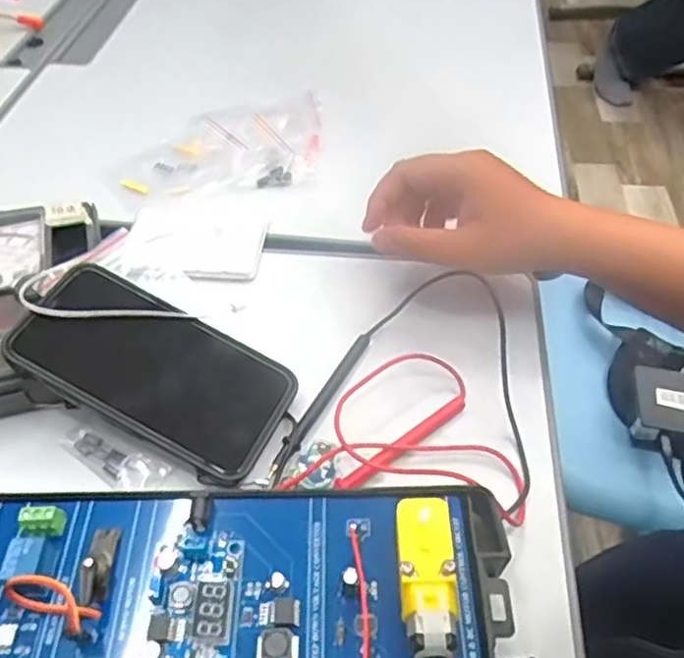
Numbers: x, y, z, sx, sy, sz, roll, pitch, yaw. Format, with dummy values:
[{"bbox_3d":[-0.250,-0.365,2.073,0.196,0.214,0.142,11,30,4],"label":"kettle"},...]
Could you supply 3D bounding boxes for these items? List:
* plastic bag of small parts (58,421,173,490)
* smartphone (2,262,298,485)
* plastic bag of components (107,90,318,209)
[{"bbox_3d":[-0.128,0.071,0.371,0.070,0.007,0.021,23,53,20],"label":"plastic bag of small parts"},{"bbox_3d":[-0.105,0.021,0.374,0.148,0.010,0.077,30,53,0],"label":"smartphone"},{"bbox_3d":[-0.102,-0.151,0.553,0.171,0.023,0.110,-12,50,-9],"label":"plastic bag of components"}]

